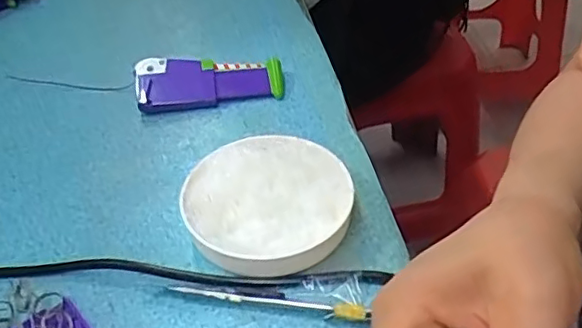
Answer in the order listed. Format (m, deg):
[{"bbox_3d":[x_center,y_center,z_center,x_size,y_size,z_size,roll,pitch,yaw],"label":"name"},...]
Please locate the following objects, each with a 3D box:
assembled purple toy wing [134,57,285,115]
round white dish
[{"bbox_3d":[-0.068,-0.071,0.507,0.120,0.029,0.048,-11,44,-7],"label":"assembled purple toy wing"},{"bbox_3d":[-0.013,0.025,0.390,0.108,0.027,0.099,-2,44,2],"label":"round white dish"}]

